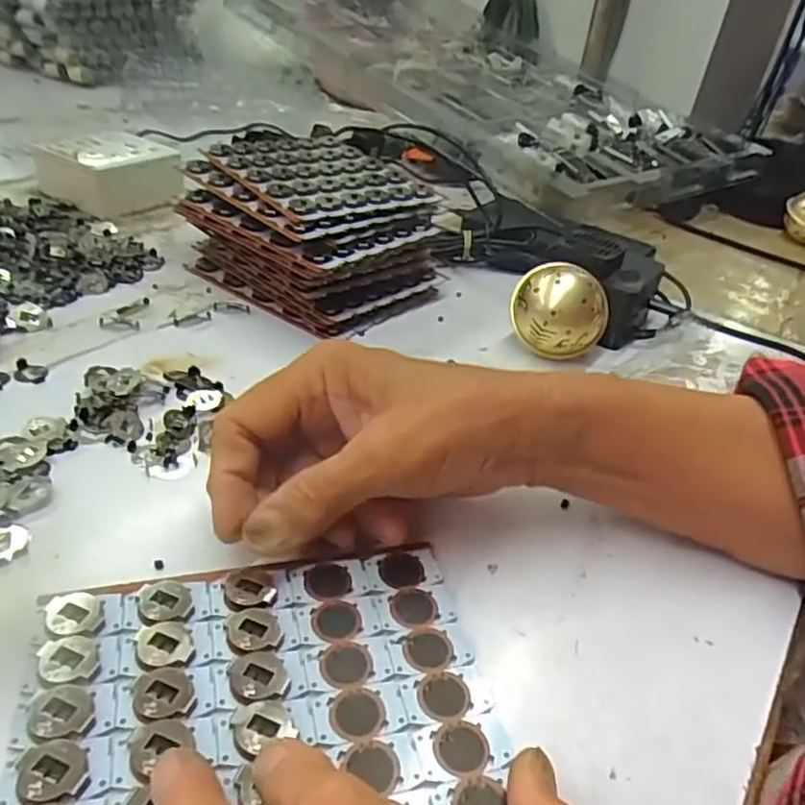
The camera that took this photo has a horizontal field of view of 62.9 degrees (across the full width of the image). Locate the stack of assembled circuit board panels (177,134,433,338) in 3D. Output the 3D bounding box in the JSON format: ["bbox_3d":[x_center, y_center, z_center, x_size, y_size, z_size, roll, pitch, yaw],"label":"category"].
[{"bbox_3d":[-0.062,-0.125,0.468,0.159,0.075,0.138,32,42,30],"label":"stack of assembled circuit board panels"}]

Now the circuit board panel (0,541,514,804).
[{"bbox_3d":[-0.046,0.097,0.215,0.146,0.005,0.115,-3,37,-16],"label":"circuit board panel"}]

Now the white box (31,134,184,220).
[{"bbox_3d":[-0.245,-0.196,0.557,0.088,0.042,0.090,27,40,25],"label":"white box"}]

